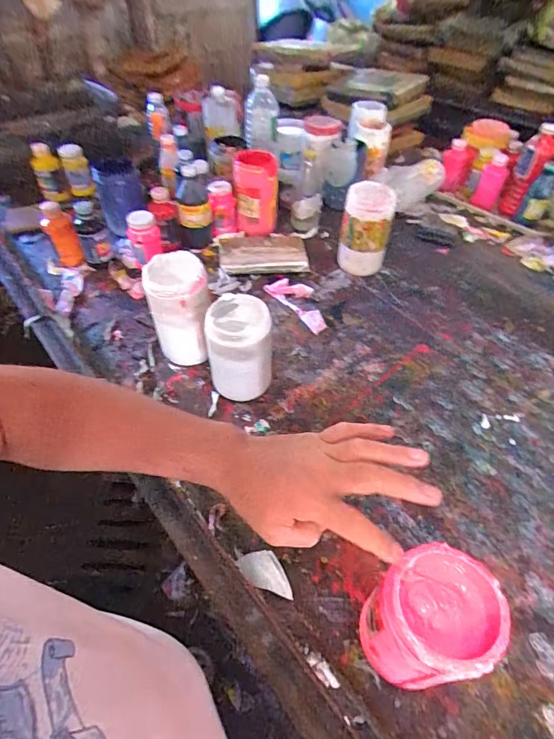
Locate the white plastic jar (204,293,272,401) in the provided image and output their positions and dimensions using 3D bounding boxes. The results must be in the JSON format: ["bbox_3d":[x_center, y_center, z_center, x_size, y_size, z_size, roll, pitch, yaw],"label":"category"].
[{"bbox_3d":[-0.056,-0.032,0.641,0.089,0.159,0.086,-3,49,-3],"label":"white plastic jar"}]

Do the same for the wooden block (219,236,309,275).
[{"bbox_3d":[-0.030,-0.252,0.923,0.190,0.025,0.121,-2,49,-3],"label":"wooden block"}]

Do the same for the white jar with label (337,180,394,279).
[{"bbox_3d":[0.183,-0.282,0.861,0.100,0.173,0.083,11,50,9],"label":"white jar with label"}]

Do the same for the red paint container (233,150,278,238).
[{"bbox_3d":[-0.049,-0.398,0.944,0.099,0.160,0.094,-1,49,-2],"label":"red paint container"}]

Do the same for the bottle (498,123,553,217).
[{"bbox_3d":[0.610,-0.474,1.016,0.078,0.193,0.078,27,54,21],"label":"bottle"}]

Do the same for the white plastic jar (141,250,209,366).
[{"bbox_3d":[-0.157,-0.096,0.685,0.088,0.164,0.096,0,49,0],"label":"white plastic jar"}]

